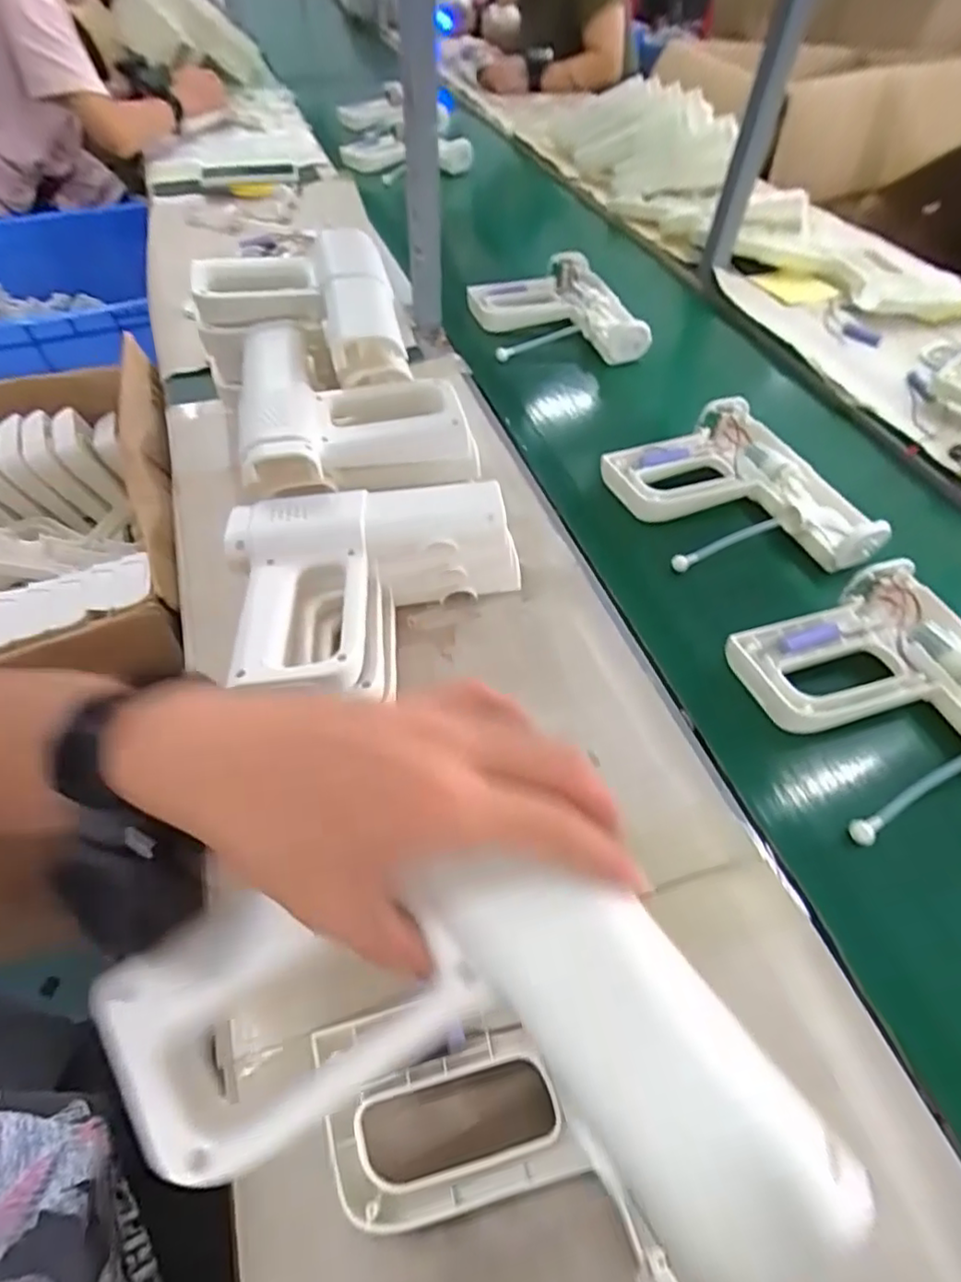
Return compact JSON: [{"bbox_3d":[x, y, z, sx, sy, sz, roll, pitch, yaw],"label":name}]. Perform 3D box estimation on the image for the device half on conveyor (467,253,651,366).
[{"bbox_3d":[0.092,-0.436,0.826,0.196,0.040,0.217,-10,53,-9],"label":"device half on conveyor"}]

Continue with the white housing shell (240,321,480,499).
[{"bbox_3d":[-0.113,-0.210,0.554,0.185,0.055,0.199,-9,53,-8],"label":"white housing shell"}]

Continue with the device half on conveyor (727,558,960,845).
[{"bbox_3d":[0.312,0.048,0.466,0.185,0.050,0.206,-12,54,-10],"label":"device half on conveyor"}]

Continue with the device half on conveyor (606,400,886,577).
[{"bbox_3d":[0.234,-0.141,0.607,0.192,0.050,0.209,-11,53,-9],"label":"device half on conveyor"}]

